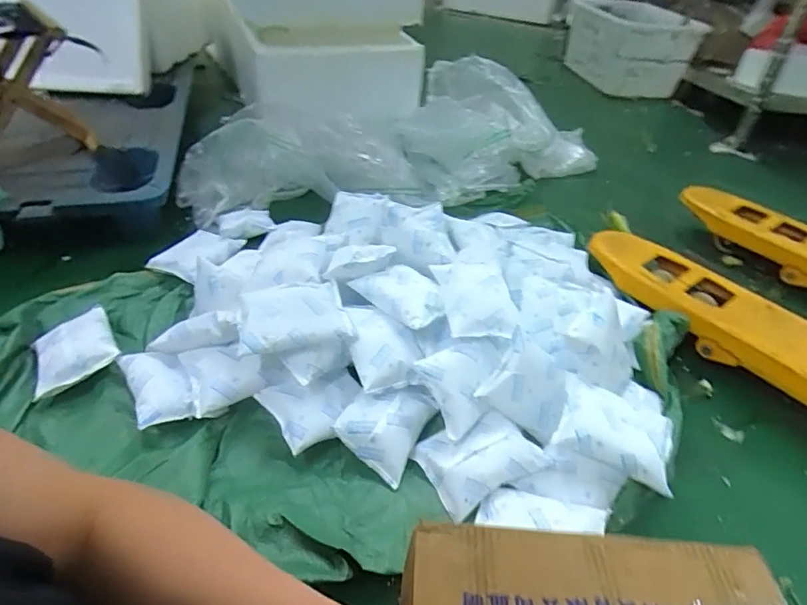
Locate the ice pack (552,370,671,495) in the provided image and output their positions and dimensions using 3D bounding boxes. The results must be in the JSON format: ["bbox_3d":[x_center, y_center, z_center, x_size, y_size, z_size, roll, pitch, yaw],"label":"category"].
[{"bbox_3d":[0.288,0.172,0.645,0.150,0.051,0.114,19,42,16],"label":"ice pack"}]

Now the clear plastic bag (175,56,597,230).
[{"bbox_3d":[0.054,-0.446,1.289,1.236,0.245,0.421,-20,46,-27],"label":"clear plastic bag"}]

